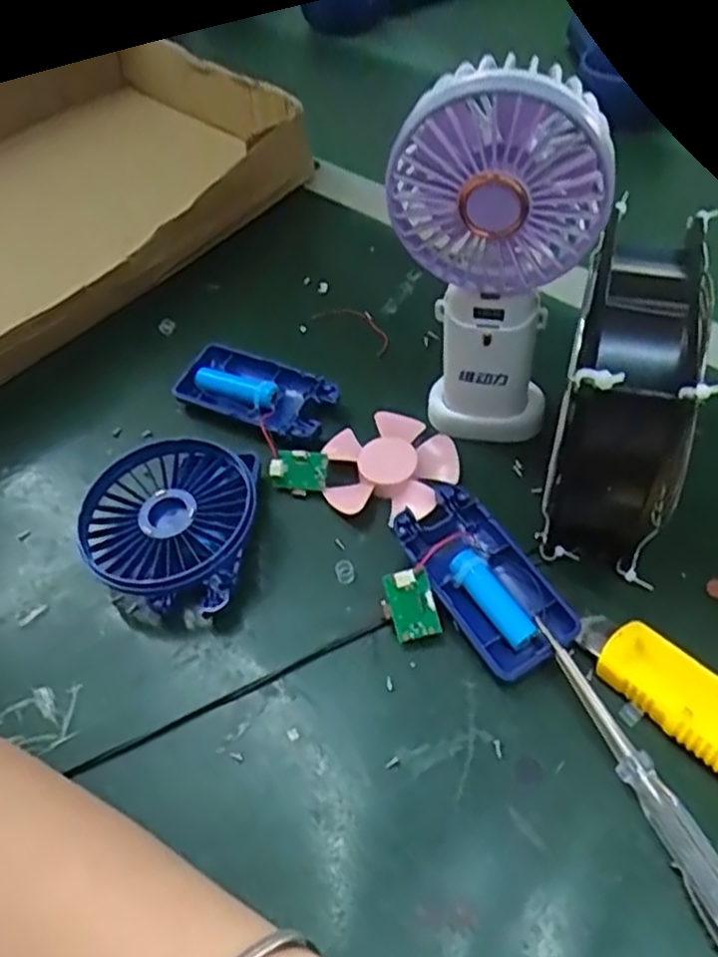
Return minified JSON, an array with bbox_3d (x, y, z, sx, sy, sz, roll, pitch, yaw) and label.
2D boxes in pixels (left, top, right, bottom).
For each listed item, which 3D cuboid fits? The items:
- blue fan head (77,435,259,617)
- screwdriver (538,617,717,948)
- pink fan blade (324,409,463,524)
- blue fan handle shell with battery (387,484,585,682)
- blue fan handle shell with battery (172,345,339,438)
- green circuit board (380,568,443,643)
[{"bbox_3d":[-0.091,0.020,0.372,0.083,0.030,0.088,-3,51,4],"label":"blue fan head"},{"bbox_3d":[0.109,0.116,0.285,0.015,0.016,0.131,-21,53,-10],"label":"screwdriver"},{"bbox_3d":[0.017,-0.008,0.393,0.068,0.016,0.064,-3,51,4],"label":"pink fan blade"},{"bbox_3d":[0.056,0.046,0.342,0.045,0.023,0.092,-28,54,-16],"label":"blue fan handle shell with battery"},{"bbox_3d":[-0.061,-0.048,0.434,0.092,0.019,0.046,23,58,22],"label":"blue fan handle shell with battery"},{"bbox_3d":[0.023,0.058,0.335,0.023,0.005,0.031,-16,89,-1],"label":"green circuit board"}]

